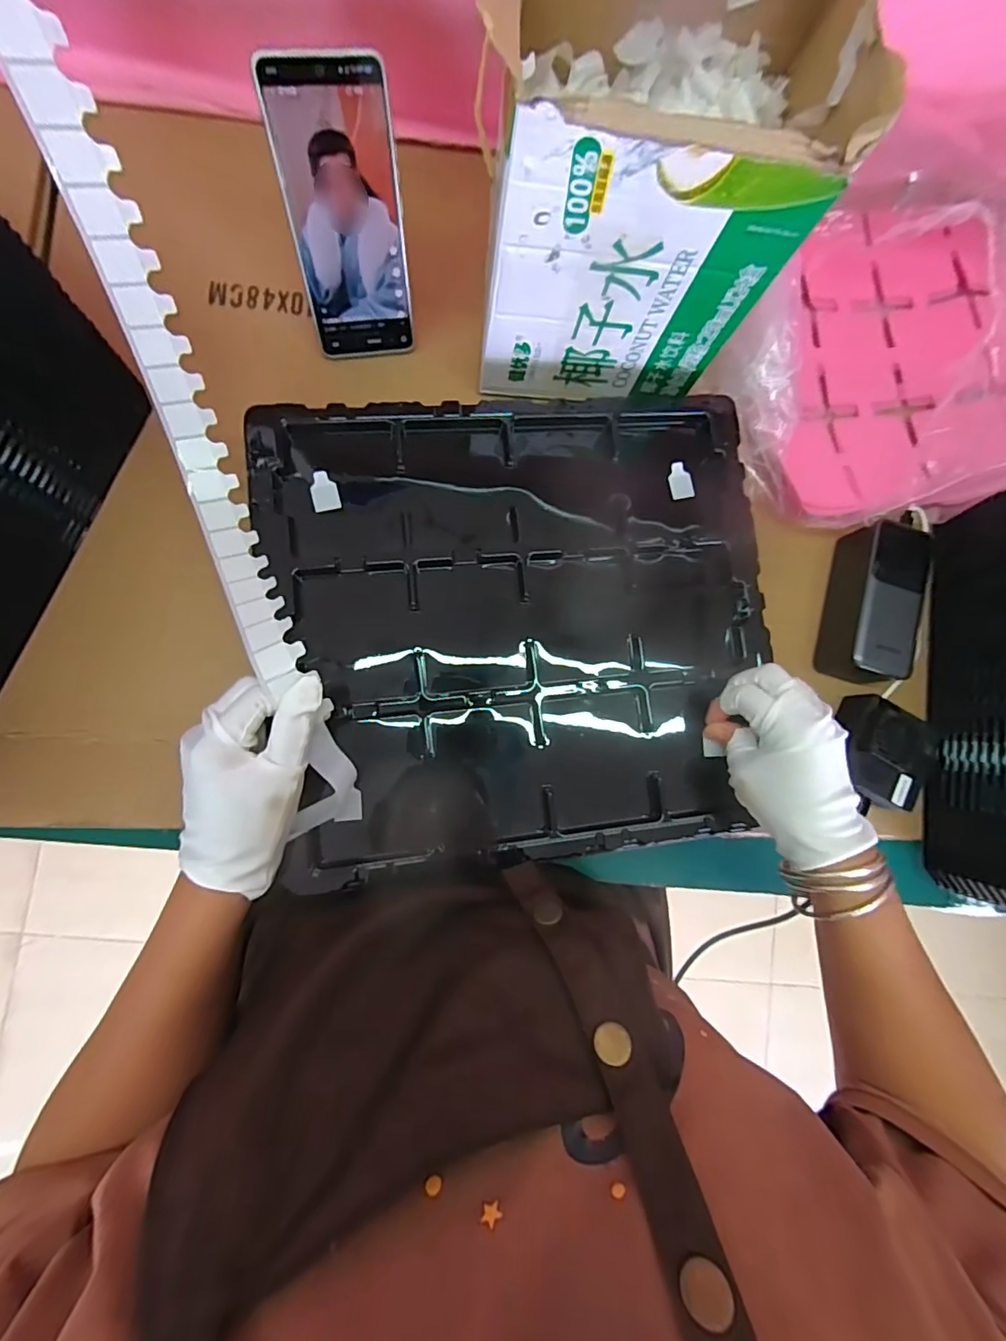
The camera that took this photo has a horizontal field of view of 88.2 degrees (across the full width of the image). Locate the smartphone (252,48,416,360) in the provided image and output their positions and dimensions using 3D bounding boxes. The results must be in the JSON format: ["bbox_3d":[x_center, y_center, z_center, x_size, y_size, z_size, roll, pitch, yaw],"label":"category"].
[{"bbox_3d":[-0.109,-0.314,0.370,0.077,0.163,0.011,-10,56,-9],"label":"smartphone"}]

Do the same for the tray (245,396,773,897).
[{"bbox_3d":[0.018,-0.045,0.391,0.362,0.041,0.344,-7,86,-8],"label":"tray"}]

